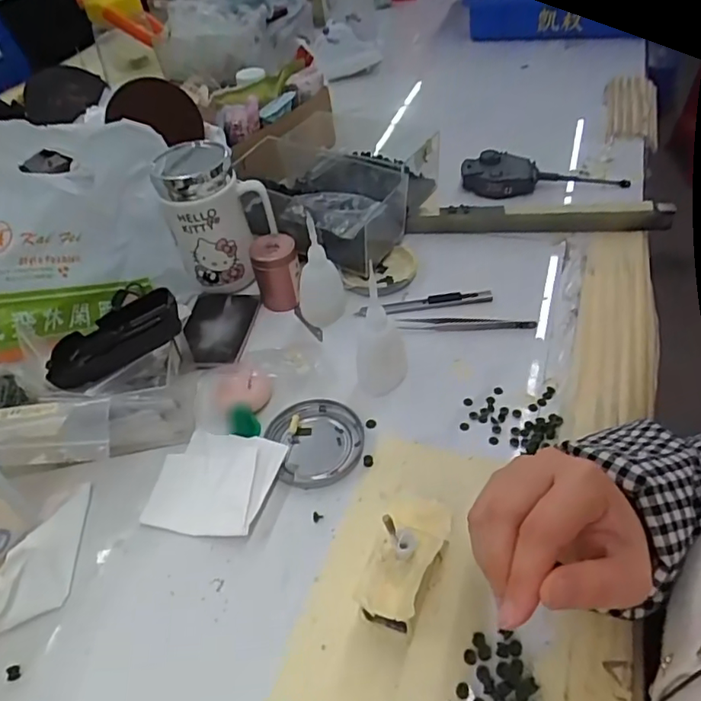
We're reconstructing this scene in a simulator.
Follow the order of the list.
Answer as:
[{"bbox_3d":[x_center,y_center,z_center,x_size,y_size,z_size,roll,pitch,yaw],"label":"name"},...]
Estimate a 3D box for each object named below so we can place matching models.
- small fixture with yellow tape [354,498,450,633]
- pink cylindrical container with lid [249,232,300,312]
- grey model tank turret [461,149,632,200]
[{"bbox_3d":[0.035,0.133,0.358,0.042,0.044,0.084,15,48,23],"label":"small fixture with yellow tape"},{"bbox_3d":[-0.072,-0.080,0.565,0.045,0.061,0.039,-7,45,2],"label":"pink cylindrical container with lid"},{"bbox_3d":[0.230,-0.204,0.675,0.191,0.034,0.056,6,45,15],"label":"grey model tank turret"}]

